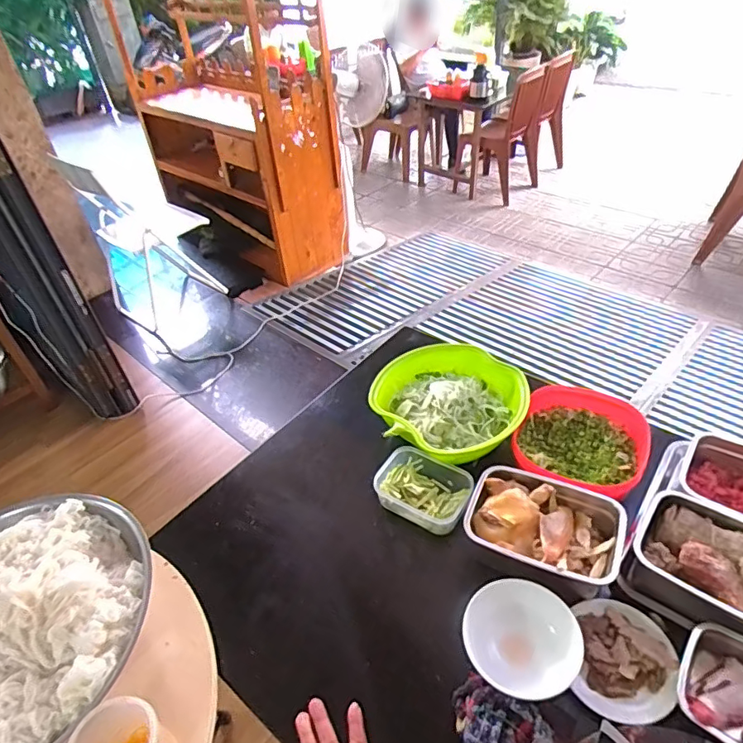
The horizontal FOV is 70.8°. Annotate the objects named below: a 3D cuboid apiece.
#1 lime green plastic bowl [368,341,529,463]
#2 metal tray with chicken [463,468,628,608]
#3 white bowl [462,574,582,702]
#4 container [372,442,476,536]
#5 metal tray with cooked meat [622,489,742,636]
[{"bbox_3d":[0.146,0.055,0.996,0.271,0.076,0.251,-4,41,3],"label":"lime green plastic bowl"},{"bbox_3d":[0.259,0.241,0.795,0.214,0.074,0.157,17,46,24],"label":"metal tray with chicken"},{"bbox_3d":[0.199,0.358,0.694,0.143,0.065,0.133,-4,41,3],"label":"white bowl"},{"bbox_3d":[0.090,0.200,0.895,0.156,0.054,0.121,19,47,26],"label":"container"},{"bbox_3d":[0.482,0.276,0.723,0.157,0.073,0.219,-36,49,-29],"label":"metal tray with cooked meat"}]

